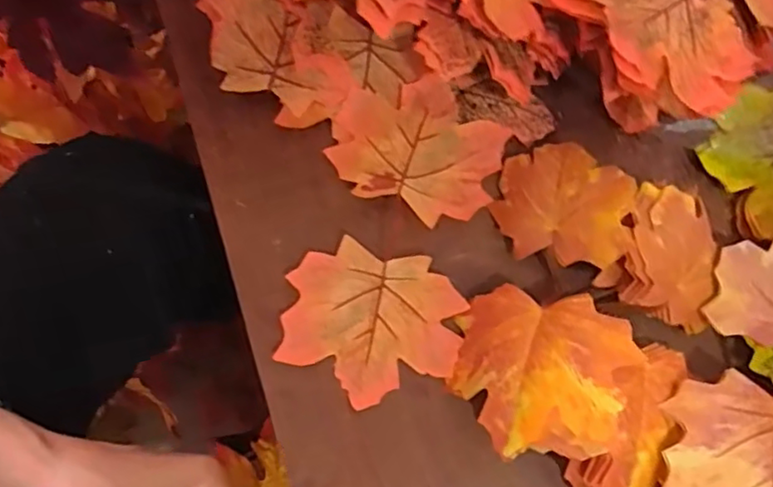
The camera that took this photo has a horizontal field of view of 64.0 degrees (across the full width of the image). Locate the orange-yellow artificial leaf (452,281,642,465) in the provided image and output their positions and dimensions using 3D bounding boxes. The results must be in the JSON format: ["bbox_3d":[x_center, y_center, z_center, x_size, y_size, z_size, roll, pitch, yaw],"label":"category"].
[{"bbox_3d":[0.075,0.063,0.302,0.076,0.035,0.075,19,78,4],"label":"orange-yellow artificial leaf"}]

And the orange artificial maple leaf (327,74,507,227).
[{"bbox_3d":[0.016,-0.054,0.346,0.092,0.017,0.076,23,78,5],"label":"orange artificial maple leaf"}]

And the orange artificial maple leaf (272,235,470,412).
[{"bbox_3d":[-0.008,0.043,0.325,0.091,0.010,0.077,14,78,3],"label":"orange artificial maple leaf"}]

